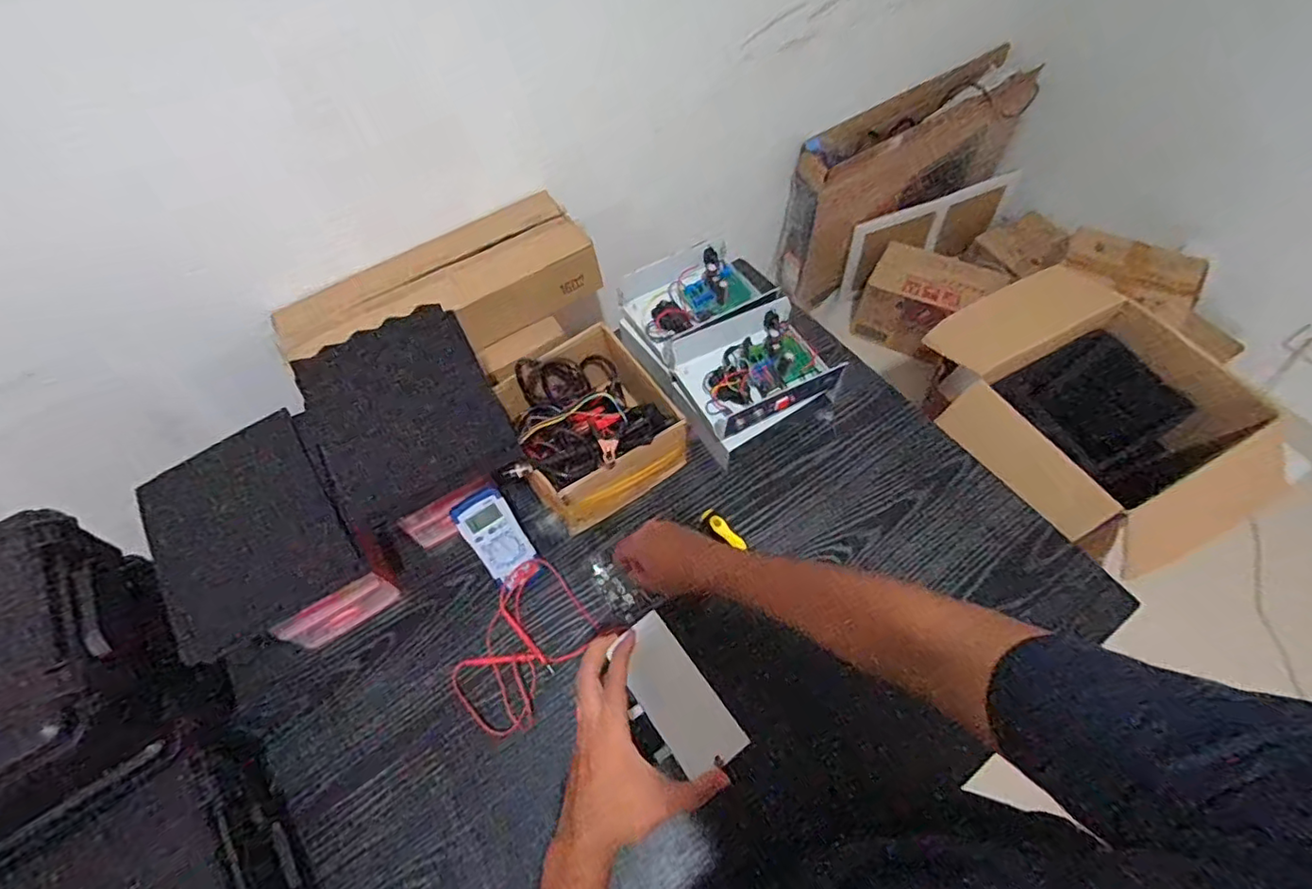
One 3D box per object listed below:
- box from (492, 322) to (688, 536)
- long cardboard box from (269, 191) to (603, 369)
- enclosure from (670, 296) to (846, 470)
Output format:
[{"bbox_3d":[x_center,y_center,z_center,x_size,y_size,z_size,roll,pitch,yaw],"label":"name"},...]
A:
[{"bbox_3d":[-0.099,-0.021,0.817,0.212,0.130,0.220,-32,64,-14],"label":"box"},{"bbox_3d":[-0.394,-0.278,1.077,0.548,0.099,0.209,-29,63,-13],"label":"long cardboard box"},{"bbox_3d":[0.139,-0.097,0.860,0.208,0.099,0.180,-27,63,-12],"label":"enclosure"}]

